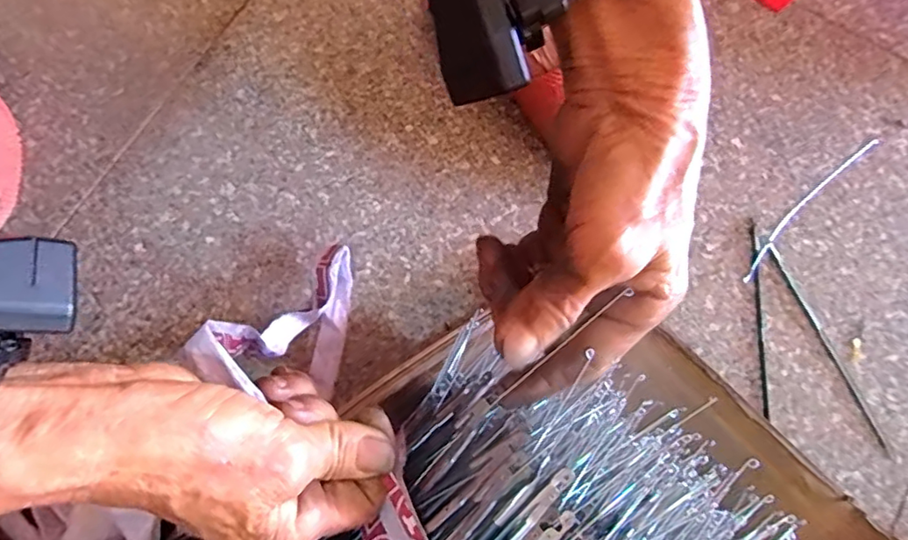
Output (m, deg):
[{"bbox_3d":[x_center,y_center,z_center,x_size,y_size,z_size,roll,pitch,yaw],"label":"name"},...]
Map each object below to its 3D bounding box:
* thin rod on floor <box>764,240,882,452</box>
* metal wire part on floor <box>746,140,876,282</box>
[{"bbox_3d":[0.270,0.052,0.411,0.006,0.004,0.159,-24,79,-7],"label":"thin rod on floor"},{"bbox_3d":[0.270,-0.049,0.436,0.164,0.005,0.011,-43,82,-10],"label":"metal wire part on floor"}]

